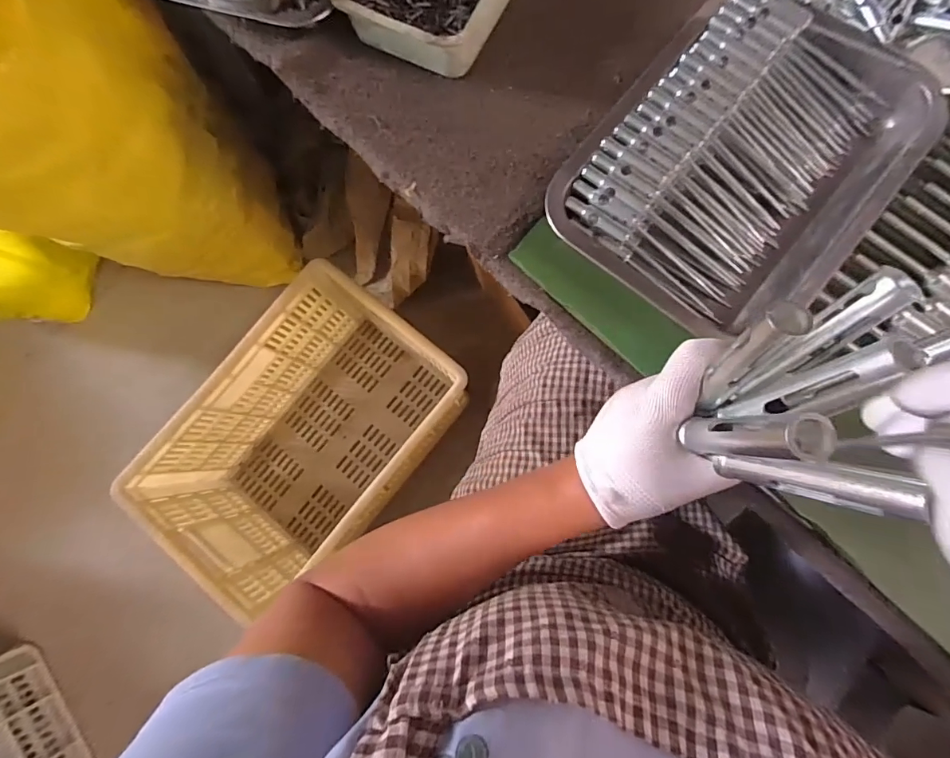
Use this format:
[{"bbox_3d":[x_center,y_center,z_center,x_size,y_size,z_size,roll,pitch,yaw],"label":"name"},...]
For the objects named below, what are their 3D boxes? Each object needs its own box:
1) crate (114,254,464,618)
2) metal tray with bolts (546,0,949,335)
[{"bbox_3d":[-0.267,0.099,0.775,0.311,0.264,0.458,37,85,8],"label":"crate"},{"bbox_3d":[0.191,-0.161,0.319,0.184,0.035,0.245,37,85,8],"label":"metal tray with bolts"}]

